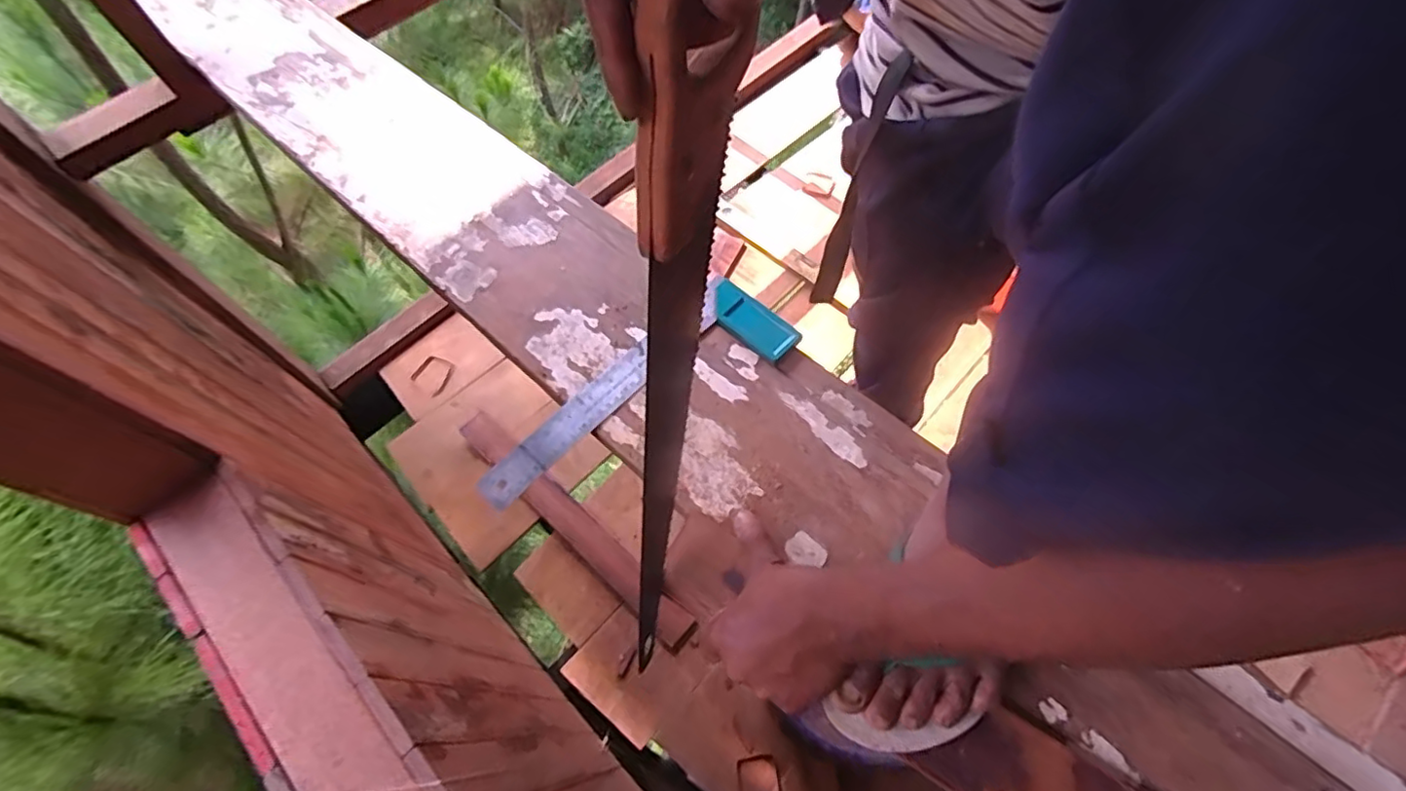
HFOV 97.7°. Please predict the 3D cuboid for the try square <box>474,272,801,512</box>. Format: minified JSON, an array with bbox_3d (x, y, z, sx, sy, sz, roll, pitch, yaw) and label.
[{"bbox_3d":[-0.053,0.008,0.549,0.297,0.031,0.108,-42,67,-18],"label":"try square"}]

